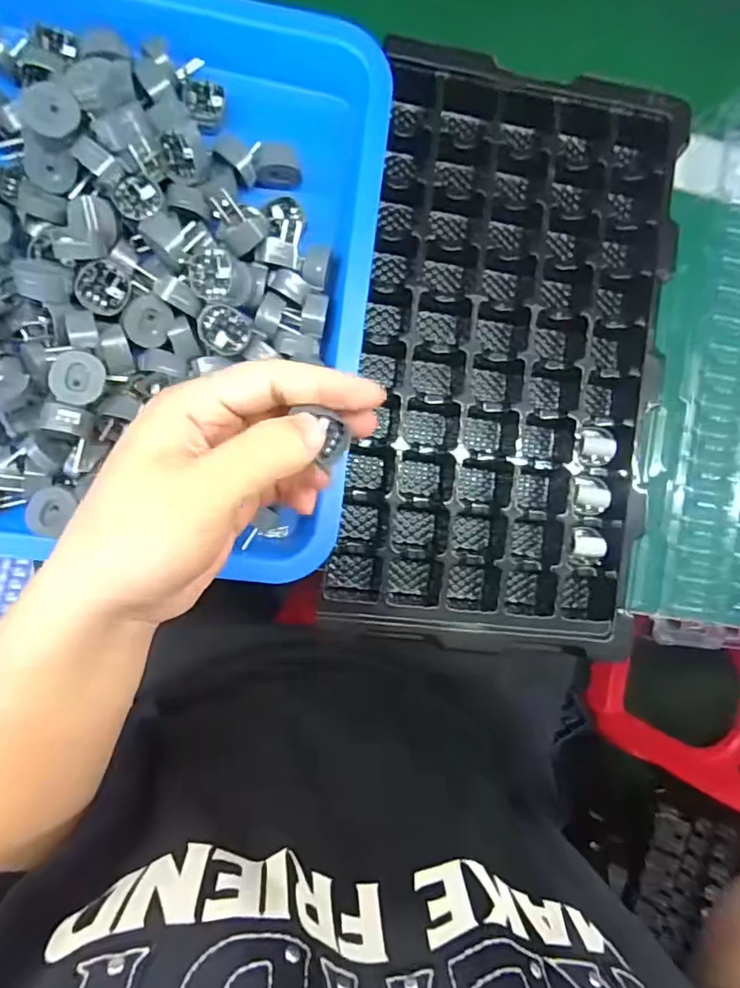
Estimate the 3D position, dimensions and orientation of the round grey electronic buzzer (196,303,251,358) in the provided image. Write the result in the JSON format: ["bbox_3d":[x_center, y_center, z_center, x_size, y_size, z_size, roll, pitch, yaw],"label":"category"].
[{"bbox_3d":[-0.083,-0.094,0.311,0.029,0.014,0.026,2,93,-8],"label":"round grey electronic buzzer"}]

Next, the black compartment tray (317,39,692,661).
[{"bbox_3d":[0.088,-0.081,0.349,0.197,0.042,0.354,7,88,-5],"label":"black compartment tray"}]

